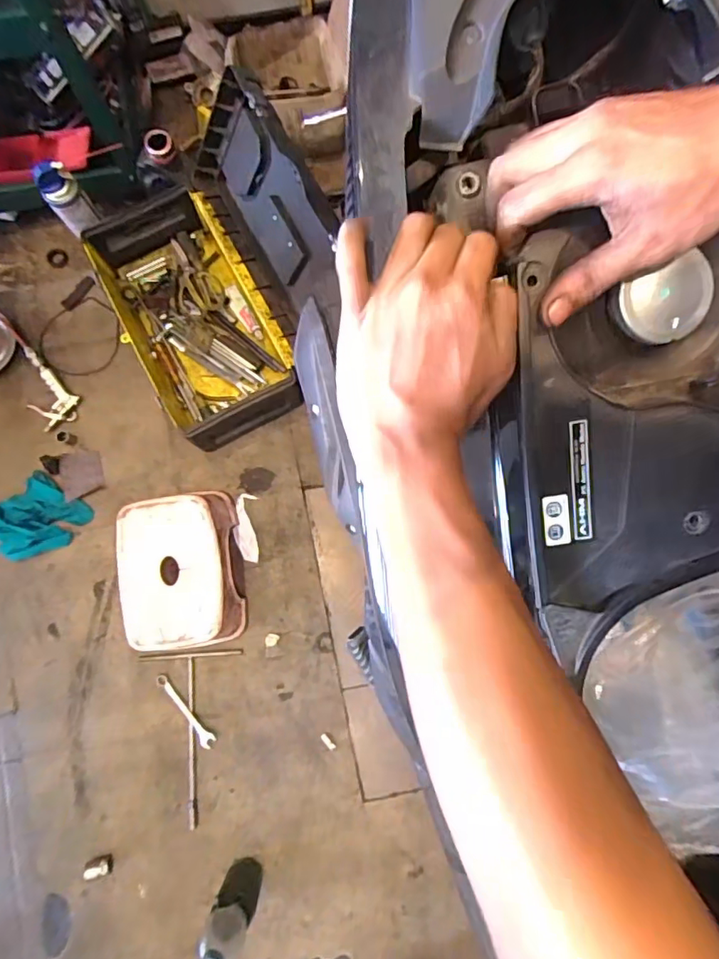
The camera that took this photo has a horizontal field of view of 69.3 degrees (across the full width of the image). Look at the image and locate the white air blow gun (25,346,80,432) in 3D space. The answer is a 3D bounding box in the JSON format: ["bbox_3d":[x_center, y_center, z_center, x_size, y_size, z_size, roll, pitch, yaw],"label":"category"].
[{"bbox_3d":[-0.668,-0.193,1.102,0.085,0.025,0.183,-37,83,-7],"label":"white air blow gun"}]

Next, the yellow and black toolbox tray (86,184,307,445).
[{"bbox_3d":[-0.310,-0.314,1.018,0.274,0.155,0.473,-30,82,-6],"label":"yellow and black toolbox tray"}]

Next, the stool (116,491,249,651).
[{"bbox_3d":[-0.316,0.165,0.943,0.182,0.154,0.275,-8,83,-2],"label":"stool"}]

